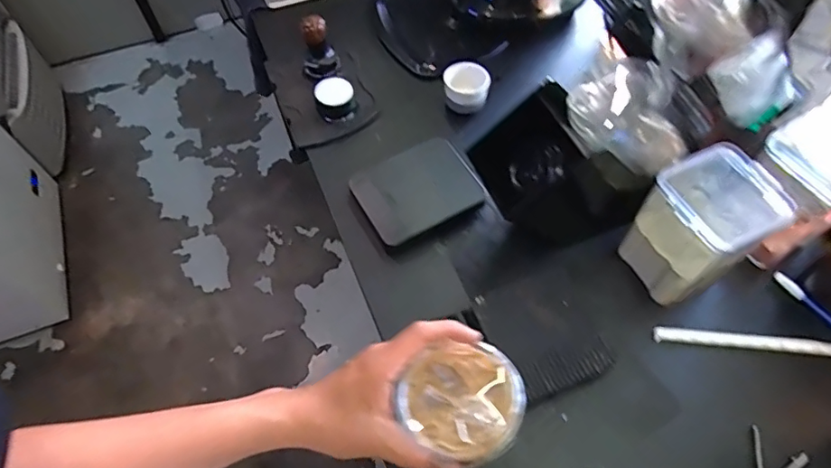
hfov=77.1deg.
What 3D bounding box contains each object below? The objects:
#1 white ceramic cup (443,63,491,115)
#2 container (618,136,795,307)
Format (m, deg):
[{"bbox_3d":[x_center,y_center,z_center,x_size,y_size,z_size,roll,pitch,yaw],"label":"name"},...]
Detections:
[{"bbox_3d":[0.078,-0.219,0.807,0.067,0.066,0.070,0,60,0],"label":"white ceramic cup"},{"bbox_3d":[0.334,-0.012,0.626,0.130,0.163,0.123,-22,62,-12],"label":"container"}]

